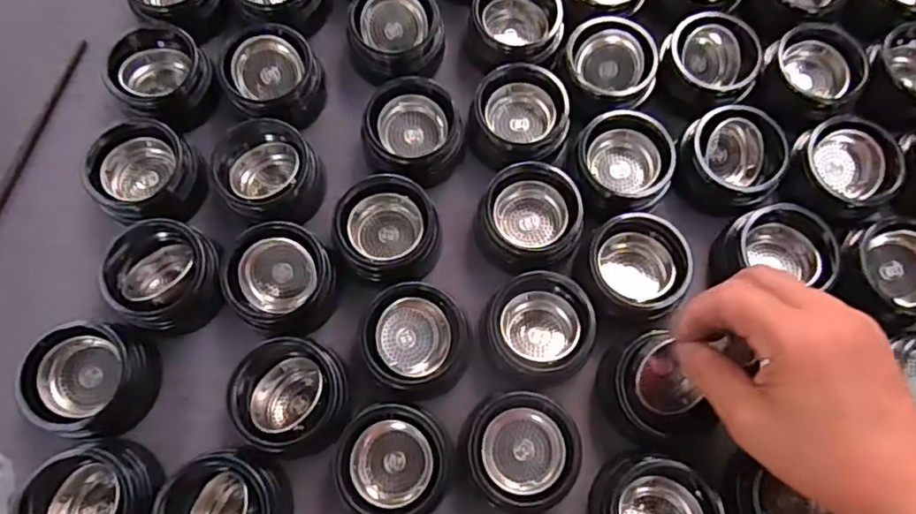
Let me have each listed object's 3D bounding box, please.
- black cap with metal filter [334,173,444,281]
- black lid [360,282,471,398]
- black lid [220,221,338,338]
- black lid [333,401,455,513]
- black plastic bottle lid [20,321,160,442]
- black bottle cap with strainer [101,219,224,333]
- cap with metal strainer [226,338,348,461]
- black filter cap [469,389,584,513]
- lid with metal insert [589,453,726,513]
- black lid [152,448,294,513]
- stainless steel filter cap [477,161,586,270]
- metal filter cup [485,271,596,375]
[{"bbox_3d":[-0.042,-0.016,0.366,0.063,0.031,0.060,10,74,1],"label":"black cap with metal filter"},{"bbox_3d":[-0.024,0.048,0.349,0.060,0.035,0.060,0,74,-1],"label":"black lid"},{"bbox_3d":[-0.103,0.014,0.356,0.058,0.032,0.059,0,74,-1],"label":"black lid"},{"bbox_3d":[-0.034,0.114,0.330,0.061,0.032,0.065,0,74,-1],"label":"black lid"},{"bbox_3d":[-0.203,0.069,0.336,0.058,0.034,0.059,0,74,-1],"label":"black plastic bottle lid"},{"bbox_3d":[-0.174,0.012,0.353,0.065,0.037,0.061,0,74,-1],"label":"black bottle cap with strainer"},{"bbox_3d":[-0.095,0.079,0.338,0.061,0.032,0.062,0,74,-1],"label":"cap with metal strainer"},{"bbox_3d":[0.037,0.108,0.339,0.060,0.025,0.060,0,74,-1],"label":"black filter cap"},{"bbox_3d":[0.107,0.140,0.326,0.061,0.030,0.059,0,74,-1],"label":"lid with metal insert"},{"bbox_3d":[-0.124,0.135,0.319,0.062,0.033,0.061,0,74,-1],"label":"black lid"},{"bbox_3d":[0.045,-0.024,0.378,0.063,0.022,0.062,0,74,-1],"label":"stainless steel filter cap"},{"bbox_3d":[0.047,0.040,0.357,0.061,0.029,0.056,-13,75,-5],"label":"metal filter cup"}]

